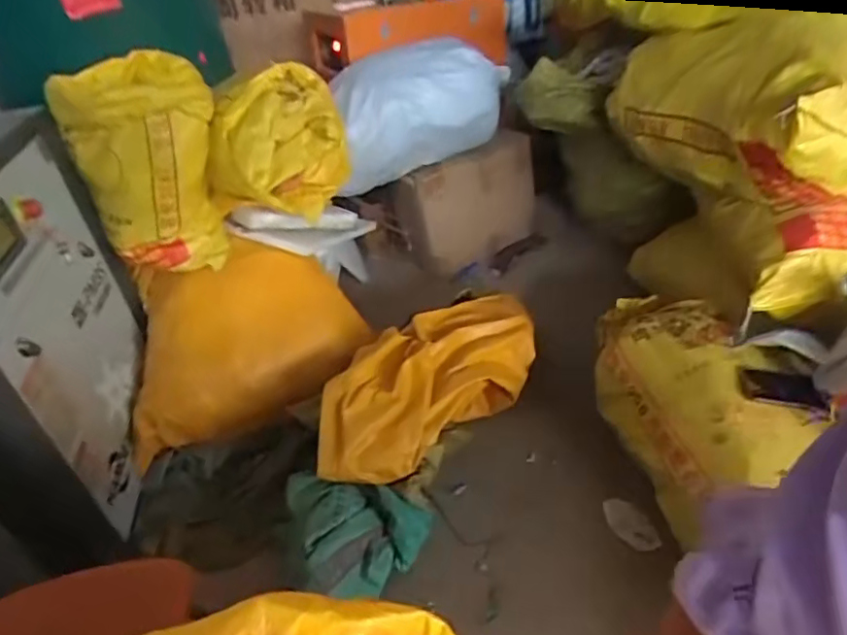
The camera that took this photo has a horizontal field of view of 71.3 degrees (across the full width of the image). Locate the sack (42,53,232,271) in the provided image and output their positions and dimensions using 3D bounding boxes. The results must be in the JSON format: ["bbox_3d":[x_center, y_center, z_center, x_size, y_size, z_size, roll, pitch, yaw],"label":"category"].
[{"bbox_3d":[-0.667,-0.369,1.448,0.287,0.455,0.300,-29,40,-27],"label":"sack"}]

